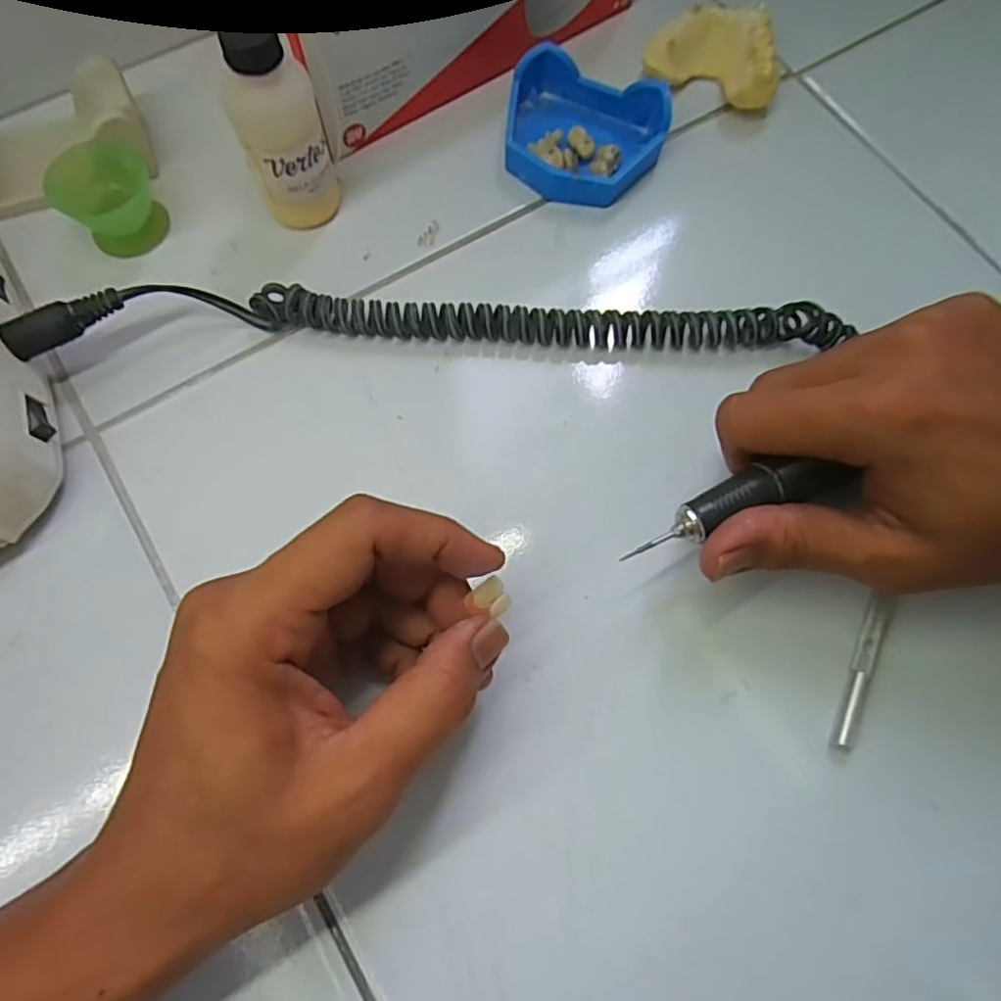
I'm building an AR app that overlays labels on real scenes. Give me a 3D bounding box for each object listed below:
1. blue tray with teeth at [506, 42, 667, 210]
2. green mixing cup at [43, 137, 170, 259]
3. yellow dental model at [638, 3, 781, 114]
[{"bbox_3d":[0.039,-0.182,0.317,0.078,0.027,0.067,22,73,6],"label":"blue tray with teeth"},{"bbox_3d":[-0.181,-0.141,0.298,0.042,0.029,0.040,0,72,-1],"label":"green mixing cup"},{"bbox_3d":[0.112,-0.232,0.335,0.067,0.026,0.044,20,73,6],"label":"yellow dental model"}]

